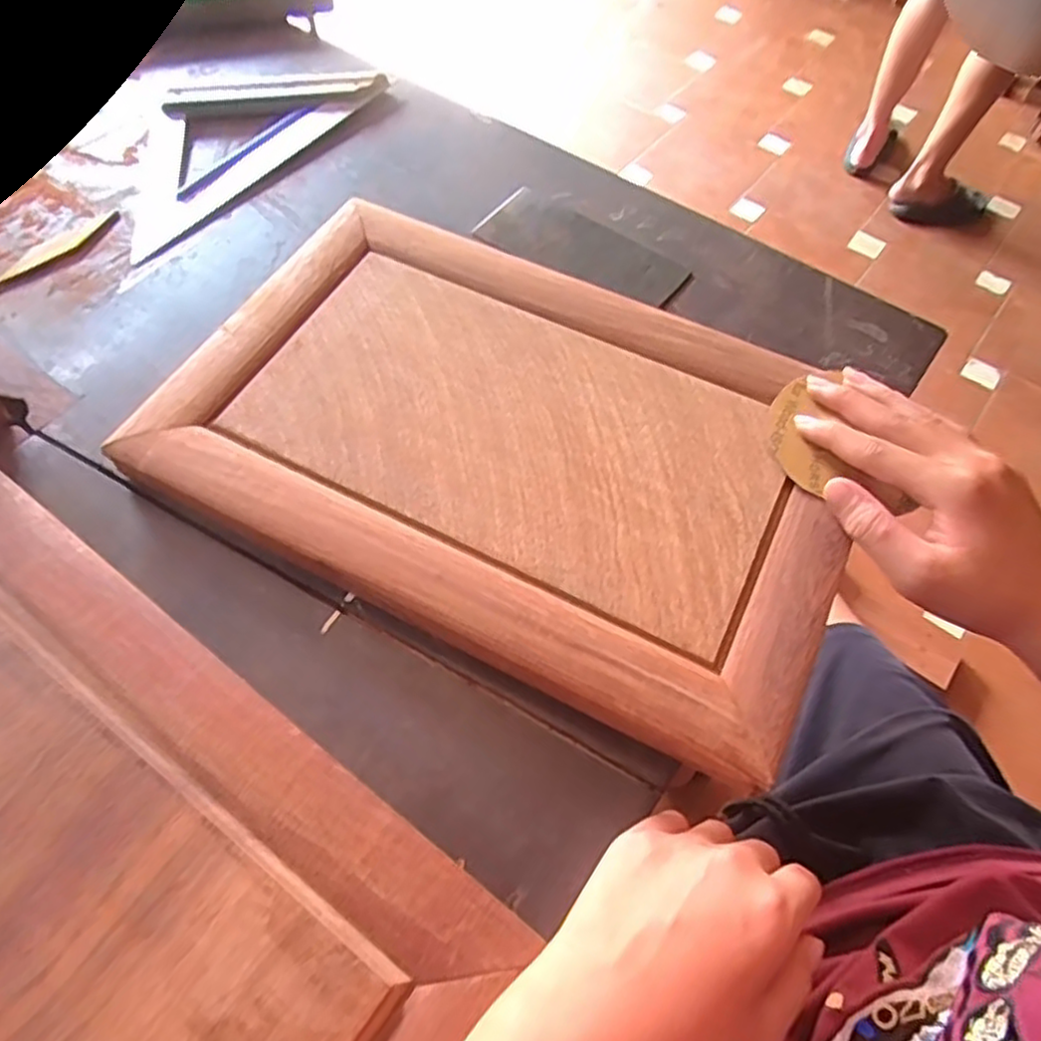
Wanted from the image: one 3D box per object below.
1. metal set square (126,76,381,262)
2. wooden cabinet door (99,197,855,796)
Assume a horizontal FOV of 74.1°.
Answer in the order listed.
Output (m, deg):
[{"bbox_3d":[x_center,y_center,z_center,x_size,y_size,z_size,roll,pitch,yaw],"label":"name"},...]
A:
[{"bbox_3d":[-0.232,-0.302,0.538,0.126,0.015,0.238,38,70,15],"label":"metal set square"},{"bbox_3d":[-0.006,-0.046,0.389,0.362,0.030,0.235,25,63,13],"label":"wooden cabinet door"}]

